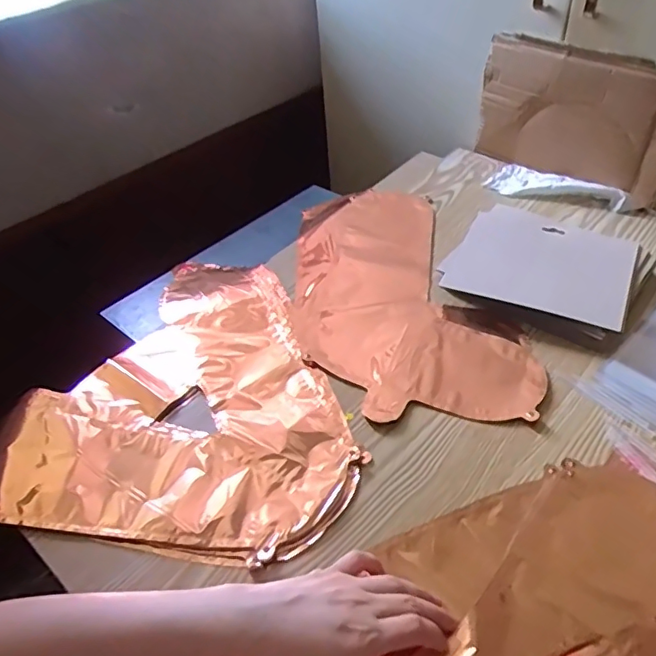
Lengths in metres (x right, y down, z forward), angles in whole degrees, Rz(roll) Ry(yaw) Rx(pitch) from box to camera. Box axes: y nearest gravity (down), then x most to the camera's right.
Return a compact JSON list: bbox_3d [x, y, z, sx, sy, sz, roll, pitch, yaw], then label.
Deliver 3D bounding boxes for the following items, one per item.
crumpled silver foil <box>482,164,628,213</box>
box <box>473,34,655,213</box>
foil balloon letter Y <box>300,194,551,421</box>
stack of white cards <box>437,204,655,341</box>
[{"bbox_3d":[0.327,-0.206,0.808,0.183,0.028,0.070,19,48,24],"label":"crumpled silver foil"},{"bbox_3d":[0.332,-0.284,0.767,0.035,0.169,0.266,-36,51,-29],"label":"box"},{"bbox_3d":[0.068,-0.051,0.683,0.219,0.012,0.434,-12,44,-7],"label":"foil balloon letter Y"},{"bbox_3d":[0.247,-0.068,0.656,0.204,0.033,0.176,23,50,27],"label":"stack of white cards"}]

